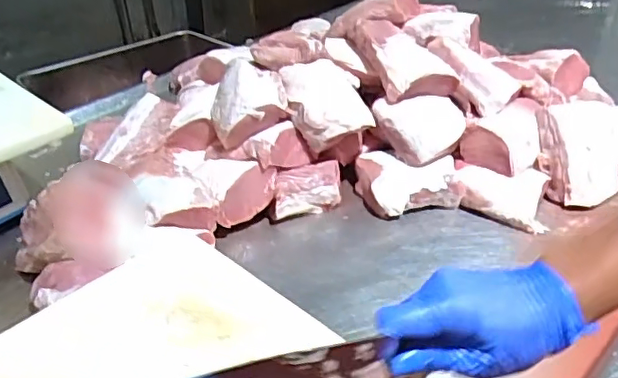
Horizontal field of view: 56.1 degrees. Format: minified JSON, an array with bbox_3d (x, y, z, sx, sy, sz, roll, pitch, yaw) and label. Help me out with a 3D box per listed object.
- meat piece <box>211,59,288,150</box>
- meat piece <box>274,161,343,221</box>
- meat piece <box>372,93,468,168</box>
[{"bbox_3d":[-0.103,-0.148,0.956,0.118,0.086,0.144,-9,35,-8],"label":"meat piece"},{"bbox_3d":[-0.004,0.005,0.937,0.119,0.074,0.052,-12,36,-13],"label":"meat piece"},{"bbox_3d":[0.187,-0.107,0.976,0.125,0.070,0.140,-36,72,-11],"label":"meat piece"}]

